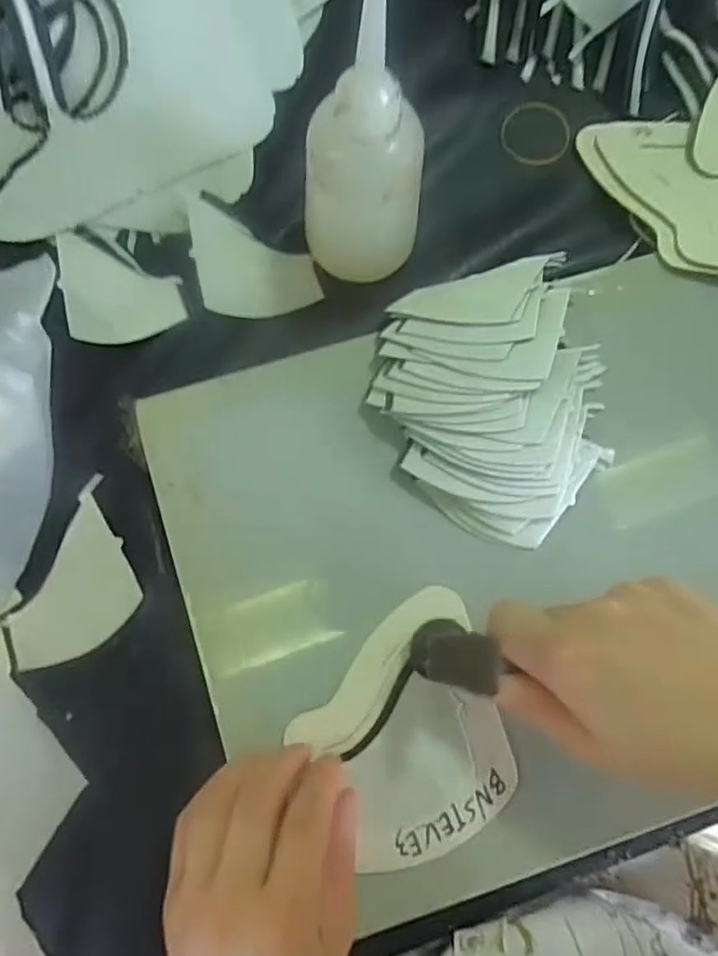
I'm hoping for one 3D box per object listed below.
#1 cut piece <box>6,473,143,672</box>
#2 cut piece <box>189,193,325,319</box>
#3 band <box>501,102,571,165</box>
[{"bbox_3d":[-0.145,0.059,0.345,0.053,0.004,0.095,27,79,-1],"label":"cut piece"},{"bbox_3d":[-0.063,-0.133,0.381,0.067,0.014,0.073,-16,82,-5],"label":"cut piece"},{"bbox_3d":[0.114,-0.219,0.410,0.044,0.006,0.042,0,84,-1],"label":"band"}]

